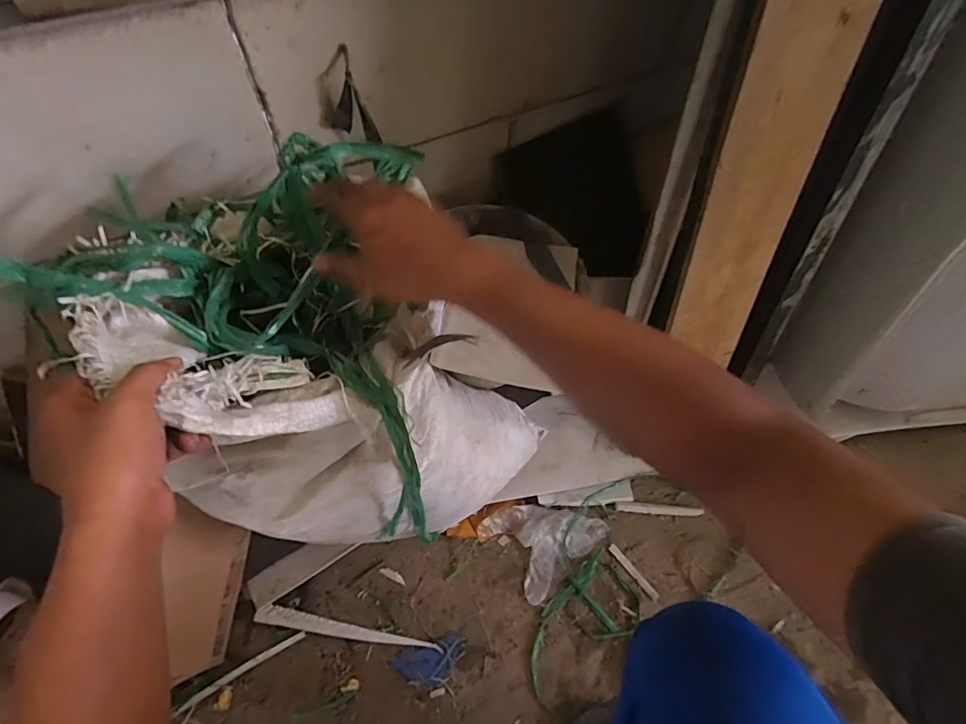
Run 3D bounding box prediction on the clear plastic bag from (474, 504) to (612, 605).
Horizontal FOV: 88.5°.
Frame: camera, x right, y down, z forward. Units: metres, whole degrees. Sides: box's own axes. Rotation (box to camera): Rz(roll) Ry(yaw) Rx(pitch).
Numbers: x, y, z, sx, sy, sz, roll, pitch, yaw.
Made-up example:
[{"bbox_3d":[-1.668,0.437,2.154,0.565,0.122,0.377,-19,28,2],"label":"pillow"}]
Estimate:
[{"bbox_3d":[0.101,0.283,0.832,0.171,0.027,0.148,-36,67,-21],"label":"clear plastic bag"}]

